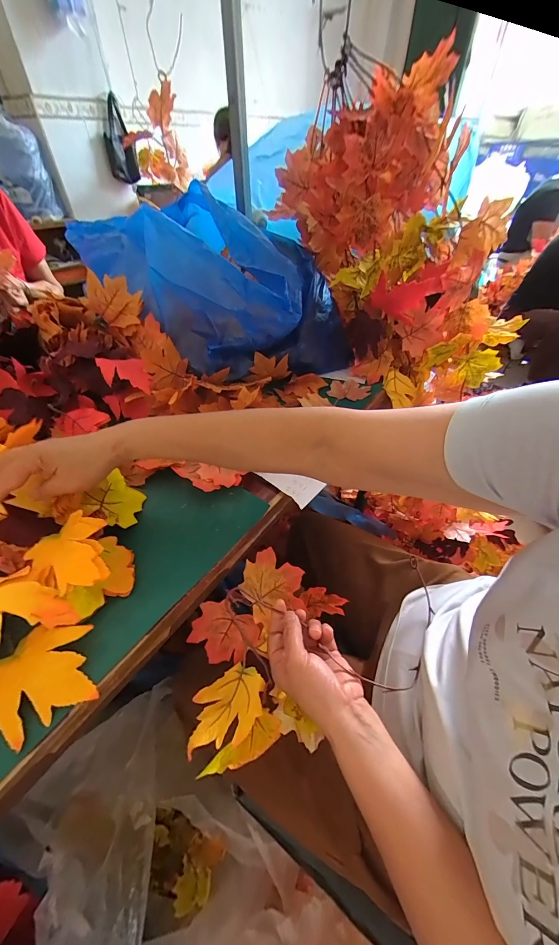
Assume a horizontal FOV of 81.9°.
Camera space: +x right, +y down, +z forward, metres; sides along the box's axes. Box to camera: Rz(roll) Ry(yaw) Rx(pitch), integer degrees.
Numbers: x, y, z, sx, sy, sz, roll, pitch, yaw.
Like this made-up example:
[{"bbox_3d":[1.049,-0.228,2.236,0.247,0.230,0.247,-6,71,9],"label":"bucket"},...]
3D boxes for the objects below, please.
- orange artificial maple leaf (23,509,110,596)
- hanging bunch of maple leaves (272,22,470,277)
[{"bbox_3d":[-0.211,0.079,0.330,0.087,0.015,0.072,18,68,16],"label":"orange artificial maple leaf"},{"bbox_3d":[0.129,-0.487,0.535,0.276,0.244,0.234,11,46,10],"label":"hanging bunch of maple leaves"}]

